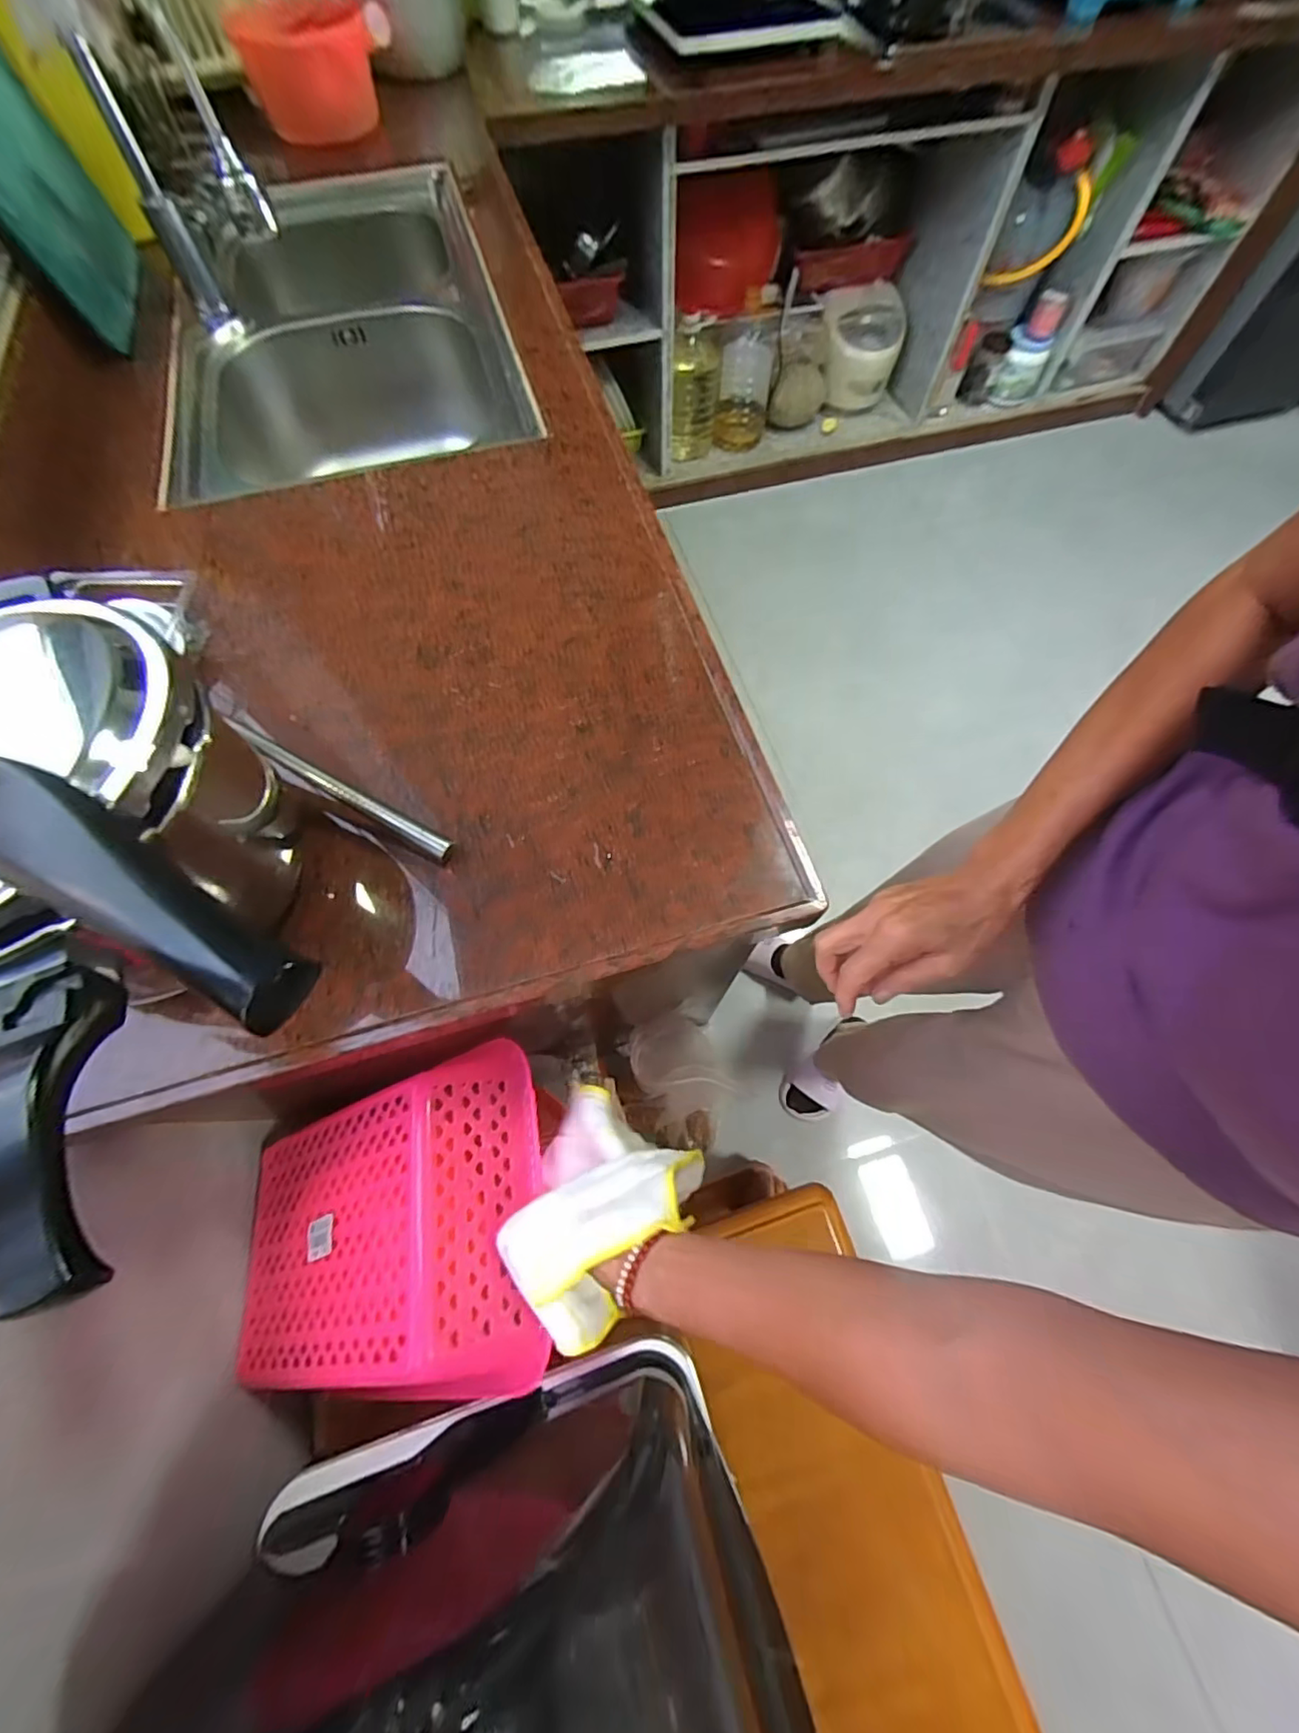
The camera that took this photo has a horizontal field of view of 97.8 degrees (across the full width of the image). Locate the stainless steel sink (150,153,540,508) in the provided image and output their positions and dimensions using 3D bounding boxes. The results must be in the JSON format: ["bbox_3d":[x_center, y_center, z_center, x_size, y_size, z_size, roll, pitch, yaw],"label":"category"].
[{"bbox_3d":[-0.403,-0.698,0.826,0.408,0.205,0.729,-13,67,-6],"label":"stainless steel sink"}]

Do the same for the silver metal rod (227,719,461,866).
[{"bbox_3d":[-0.228,-0.057,0.416,0.184,0.016,0.015,31,69,-1],"label":"silver metal rod"}]

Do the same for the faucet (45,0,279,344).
[{"bbox_3d":[-0.504,-0.758,0.586,0.123,0.314,0.197,-30,70,-13],"label":"faucet"}]

